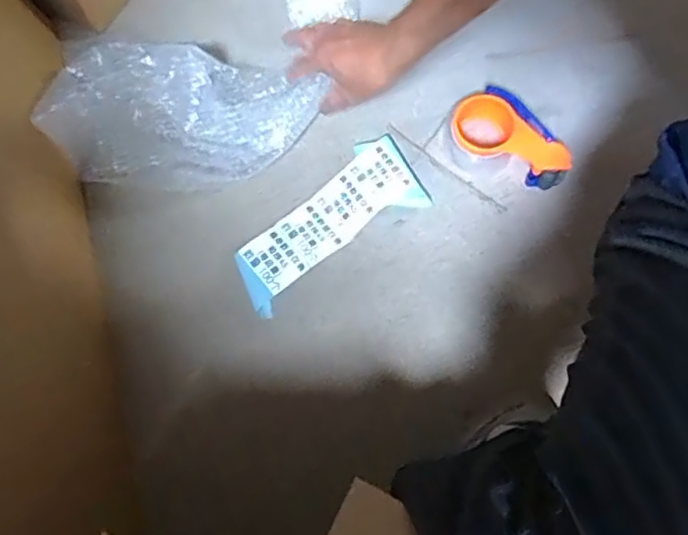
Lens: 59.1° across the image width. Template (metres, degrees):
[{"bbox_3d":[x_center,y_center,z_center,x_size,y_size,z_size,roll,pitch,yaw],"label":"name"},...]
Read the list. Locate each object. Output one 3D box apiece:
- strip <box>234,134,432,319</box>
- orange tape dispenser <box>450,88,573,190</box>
[{"bbox_3d":[-0.025,-0.058,0.793,0.263,0.028,0.111,-34,78,-7],"label":"strip"},{"bbox_3d":[0.203,-0.162,0.795,0.102,0.060,0.167,-35,78,-7],"label":"orange tape dispenser"}]

